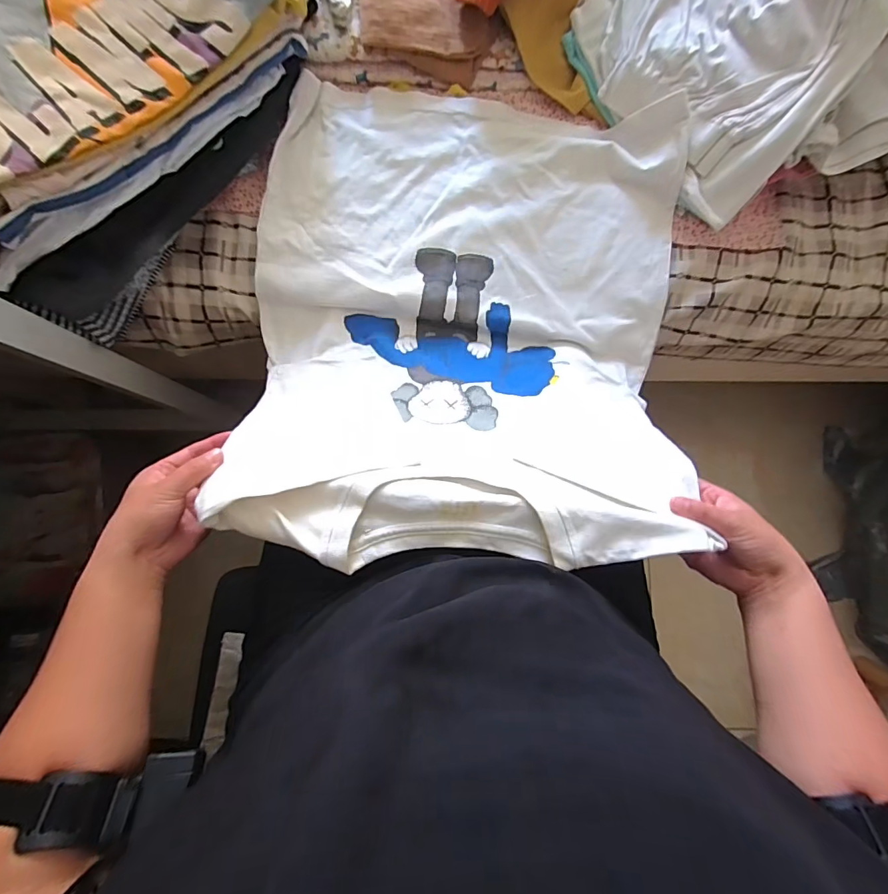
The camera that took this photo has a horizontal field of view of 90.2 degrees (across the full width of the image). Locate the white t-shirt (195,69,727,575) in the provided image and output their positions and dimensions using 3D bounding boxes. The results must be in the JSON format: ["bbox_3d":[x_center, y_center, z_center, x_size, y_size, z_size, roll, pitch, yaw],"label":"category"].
[{"bbox_3d":[0.026,-0.157,0.457,0.458,0.156,0.525,5,83,-1],"label":"white t-shirt"}]

